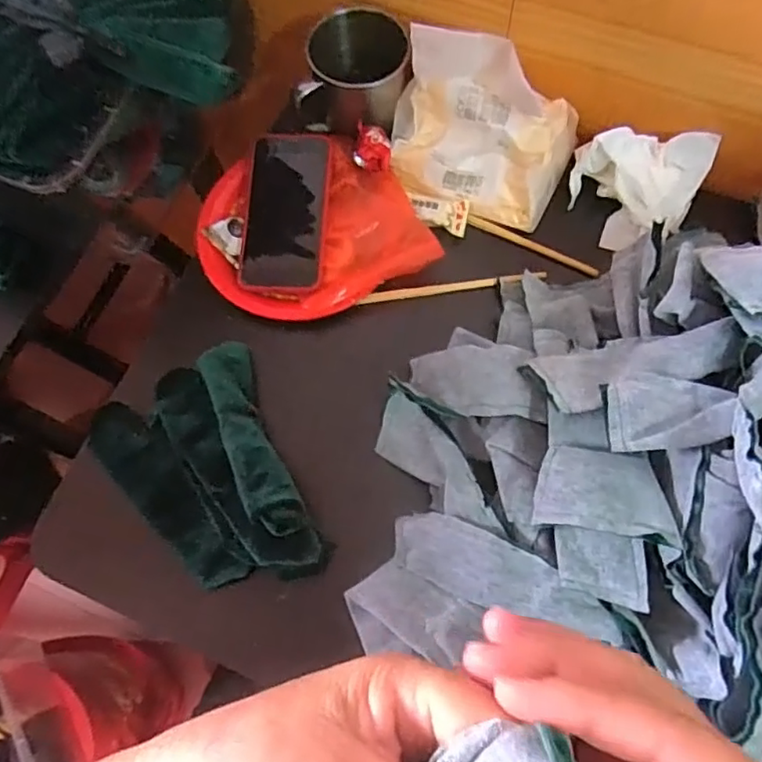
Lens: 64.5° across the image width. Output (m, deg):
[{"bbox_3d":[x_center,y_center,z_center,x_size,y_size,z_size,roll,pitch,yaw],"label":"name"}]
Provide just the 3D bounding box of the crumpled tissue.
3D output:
[{"bbox_3d":[0.222,-0.164,0.500,0.118,0.055,0.084,-16,72,-3],"label":"crumpled tissue"}]

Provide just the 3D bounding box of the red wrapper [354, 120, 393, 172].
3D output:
[{"bbox_3d":[-0.007,-0.192,0.502,0.032,0.025,0.025,23,74,9],"label":"red wrapper"}]

